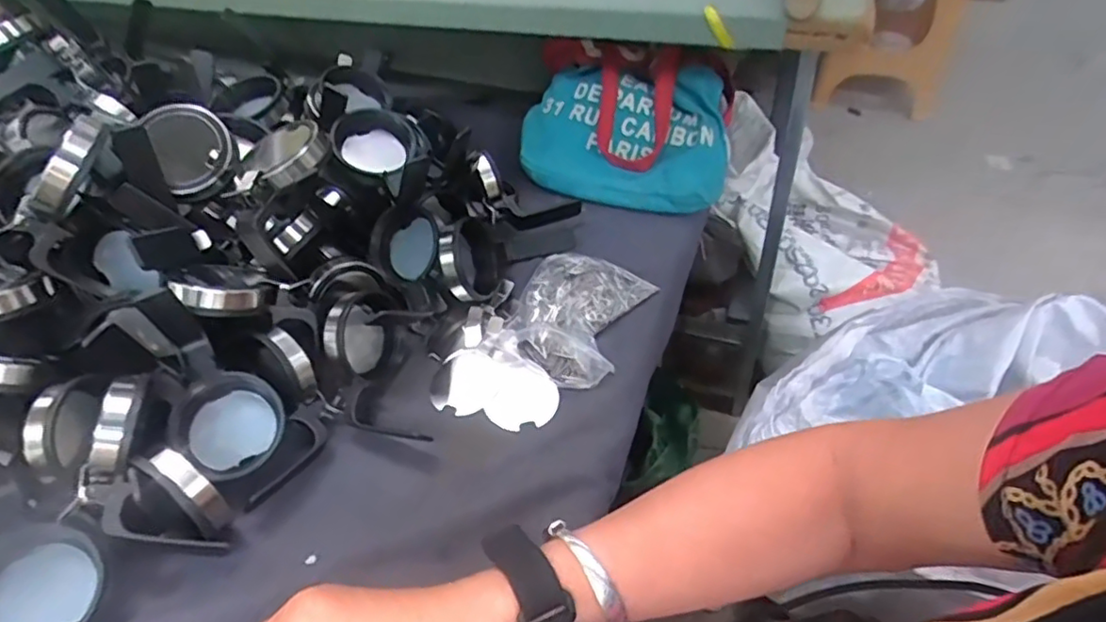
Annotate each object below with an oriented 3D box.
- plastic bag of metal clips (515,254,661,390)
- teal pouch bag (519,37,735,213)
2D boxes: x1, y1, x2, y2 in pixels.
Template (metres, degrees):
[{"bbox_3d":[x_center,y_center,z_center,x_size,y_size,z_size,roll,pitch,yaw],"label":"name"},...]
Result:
[{"bbox_3d":[0.017,-0.002,0.522,0.100,0.022,0.134,14,45,19],"label":"plastic bag of metal clips"},{"bbox_3d":[0.075,-0.194,0.645,0.215,0.110,0.146,4,43,8],"label":"teal pouch bag"}]

